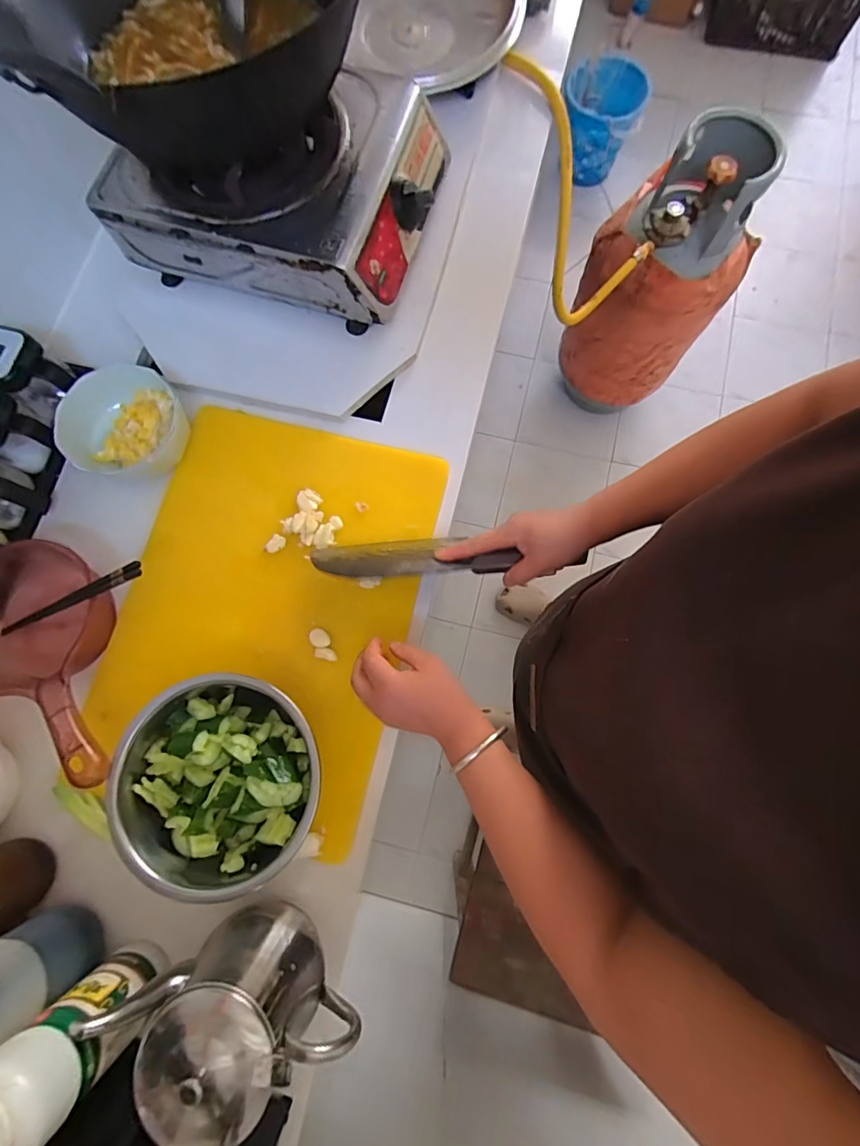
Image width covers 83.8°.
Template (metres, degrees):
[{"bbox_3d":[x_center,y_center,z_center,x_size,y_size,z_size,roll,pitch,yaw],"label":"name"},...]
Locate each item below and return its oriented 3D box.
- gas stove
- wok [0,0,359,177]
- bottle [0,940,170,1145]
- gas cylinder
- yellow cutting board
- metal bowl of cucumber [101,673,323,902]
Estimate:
[{"bbox_3d":[-0.180,-0.497,0.615,0.358,0.117,0.285,16,78,5],"label":"gas stove"},{"bbox_3d":[-0.217,-0.550,0.464,0.336,0.103,0.328,41,81,9],"label":"wok"},{"bbox_3d":[-0.293,0.384,0.394,0.073,0.192,0.065,32,80,8],"label":"bottle"},{"bbox_3d":[0.521,-0.663,1.185,0.311,0.648,0.270,27,79,7],"label":"gas cylinder"},{"bbox_3d":[-0.186,0.035,0.562,0.320,0.025,0.447,15,81,1],"label":"yellow cutting board"},{"bbox_3d":[-0.212,0.207,0.482,0.196,0.080,0.193,0,77,1],"label":"metal bowl of cucumber"}]

